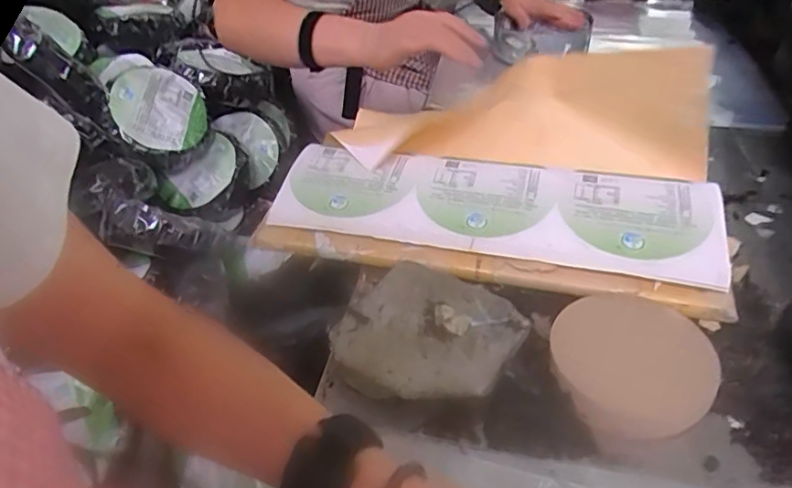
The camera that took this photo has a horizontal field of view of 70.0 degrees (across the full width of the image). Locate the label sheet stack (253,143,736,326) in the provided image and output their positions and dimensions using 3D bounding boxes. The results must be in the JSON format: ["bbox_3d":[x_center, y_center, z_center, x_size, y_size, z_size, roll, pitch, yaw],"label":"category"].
[{"bbox_3d":[0.097,-0.032,0.626,0.479,0.027,0.173,9,57,14],"label":"label sheet stack"}]

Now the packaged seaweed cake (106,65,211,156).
[{"bbox_3d":[-0.384,-0.218,0.925,0.017,0.152,0.152,-26,21,51],"label":"packaged seaweed cake"}]

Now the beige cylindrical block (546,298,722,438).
[{"bbox_3d":[0.210,0.105,0.505,0.135,0.028,0.142,-2,39,2],"label":"beige cylindrical block"}]

